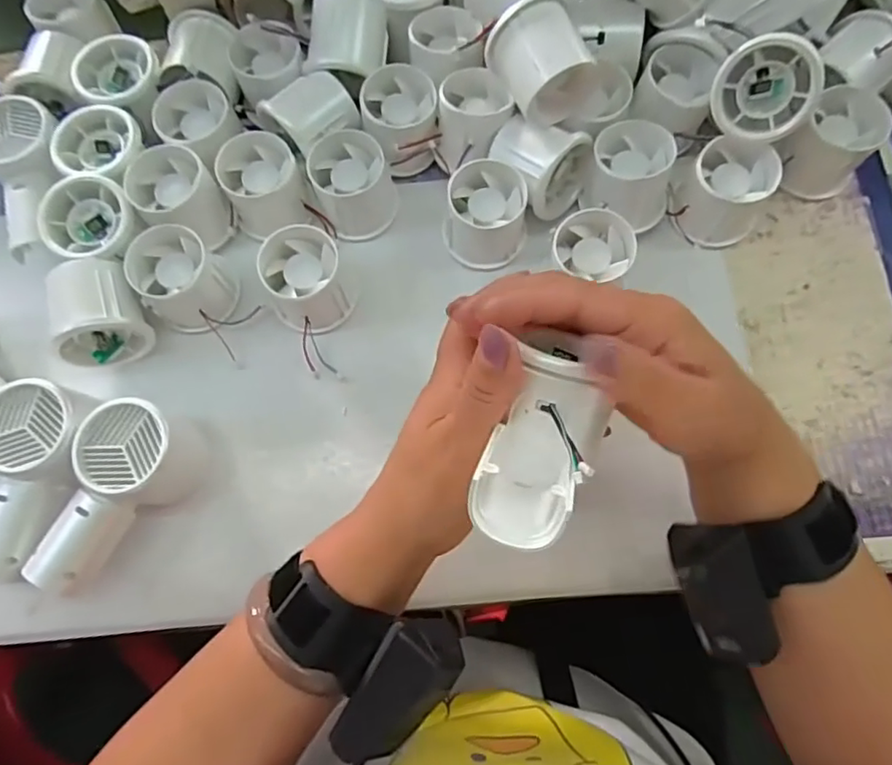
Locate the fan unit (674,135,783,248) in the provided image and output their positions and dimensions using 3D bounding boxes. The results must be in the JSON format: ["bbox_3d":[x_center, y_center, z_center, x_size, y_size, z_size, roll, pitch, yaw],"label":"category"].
[{"bbox_3d":[0.185,-0.124,0.384,0.054,0.054,0.052,0,74,1],"label":"fan unit"}]

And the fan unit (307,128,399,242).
[{"bbox_3d":[-0.062,-0.135,0.397,0.051,0.046,0.054,0,74,1],"label":"fan unit"}]

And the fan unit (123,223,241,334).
[{"bbox_3d":[-0.174,-0.067,0.380,0.061,0.044,0.056,41,79,12],"label":"fan unit"}]

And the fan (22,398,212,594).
[{"bbox_3d":[-0.190,0.069,0.340,0.061,0.048,0.110,13,74,5],"label":"fan"}]

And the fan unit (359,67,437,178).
[{"bbox_3d":[-0.031,-0.183,0.409,0.050,0.052,0.054,0,74,1],"label":"fan unit"}]

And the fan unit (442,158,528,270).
[{"bbox_3d":[0.027,-0.112,0.389,0.055,0.046,0.055,7,74,3],"label":"fan unit"}]

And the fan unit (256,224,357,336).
[{"bbox_3d":[-0.091,-0.067,0.379,0.055,0.043,0.057,-20,74,-5],"label":"fan unit"}]

